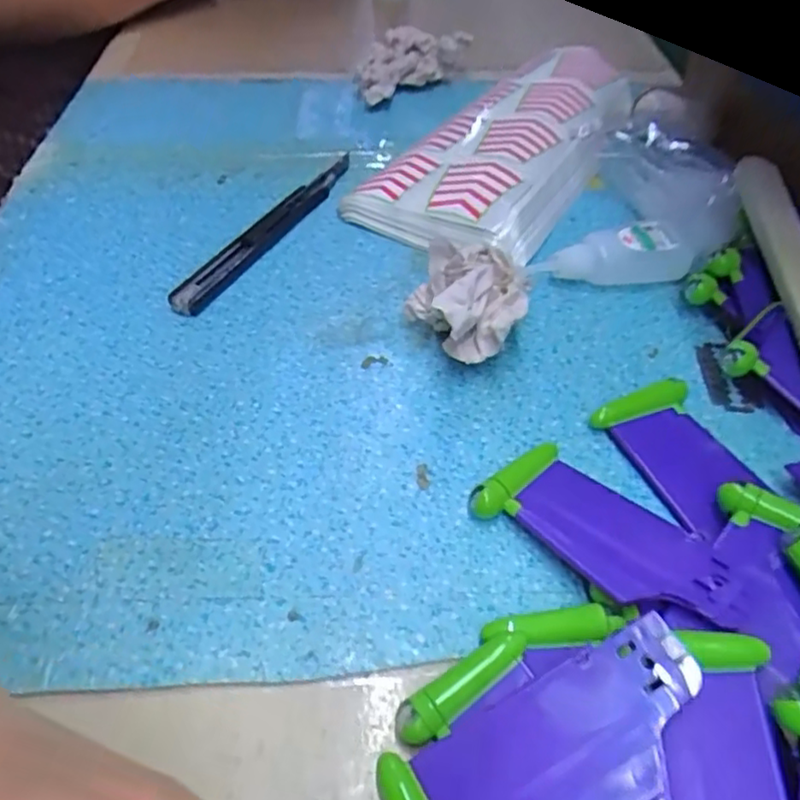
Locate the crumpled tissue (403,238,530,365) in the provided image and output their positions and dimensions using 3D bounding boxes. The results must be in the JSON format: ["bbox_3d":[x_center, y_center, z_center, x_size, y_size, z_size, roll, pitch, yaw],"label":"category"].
[{"bbox_3d":[0.033,-0.041,0.293,0.047,0.048,0.044,-15,48,-15],"label":"crumpled tissue"}]

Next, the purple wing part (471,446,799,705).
[{"bbox_3d":[0.079,0.049,0.227,0.106,0.011,0.044,30,48,33],"label":"purple wing part"}]

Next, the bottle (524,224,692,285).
[{"bbox_3d":[0.102,-0.071,0.339,0.078,0.023,0.022,-4,46,-5],"label":"bottle"}]

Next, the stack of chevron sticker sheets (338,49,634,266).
[{"bbox_3d":[0.073,-0.165,0.421,0.101,0.030,0.249,23,50,20],"label":"stack of chevron sticker sheets"}]

